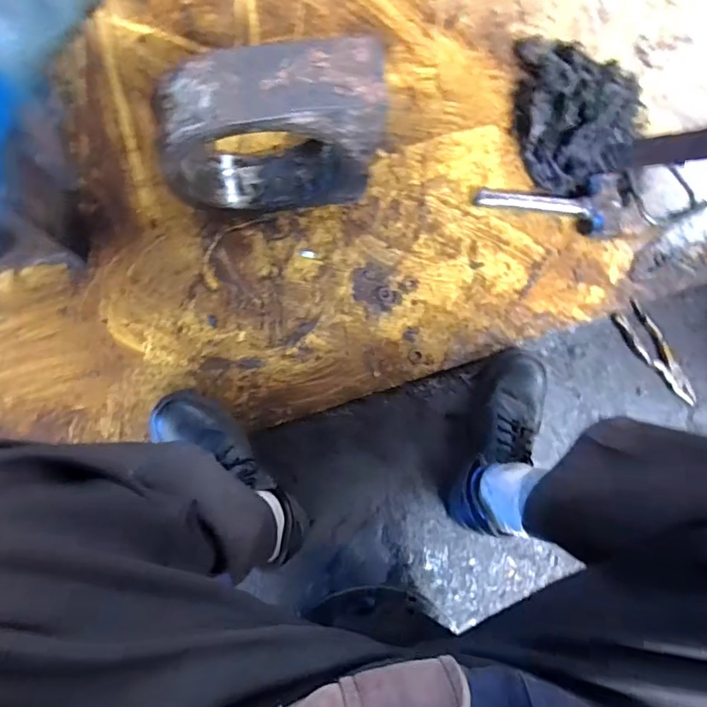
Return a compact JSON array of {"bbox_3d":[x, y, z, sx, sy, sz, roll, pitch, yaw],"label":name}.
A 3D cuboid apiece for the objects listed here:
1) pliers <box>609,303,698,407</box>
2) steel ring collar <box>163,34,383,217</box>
[{"bbox_3d":[0.492,0.005,0.789,0.050,0.012,0.194,-37,92,-8],"label":"pliers"},{"bbox_3d":[-0.107,-0.261,0.610,0.245,0.257,0.099,-10,88,-8],"label":"steel ring collar"}]

